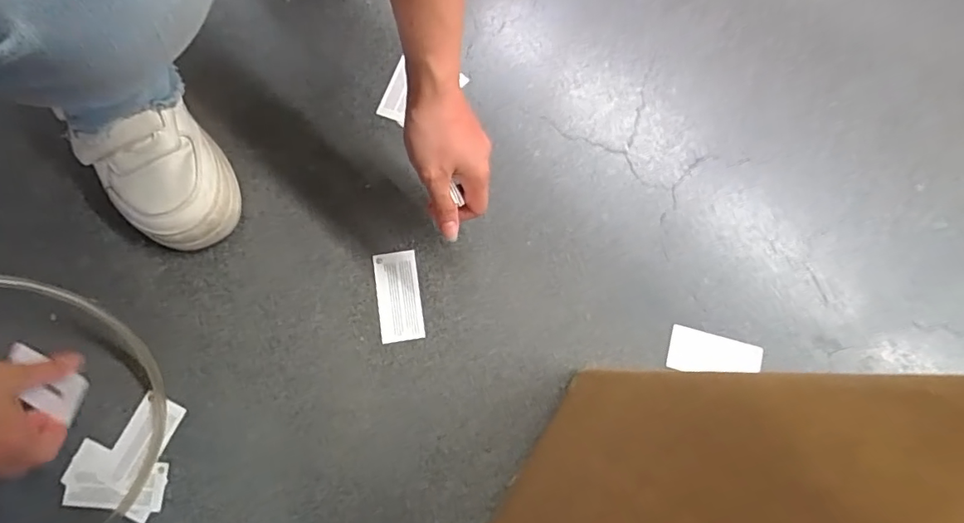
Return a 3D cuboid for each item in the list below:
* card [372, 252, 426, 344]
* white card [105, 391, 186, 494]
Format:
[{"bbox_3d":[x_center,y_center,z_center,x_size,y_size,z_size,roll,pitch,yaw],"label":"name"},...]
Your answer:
[{"bbox_3d":[-0.079,0.032,0.478,0.040,0.004,0.084,-9,77,-1],"label":"card"},{"bbox_3d":[-0.301,0.159,0.448,0.042,0.007,0.083,26,81,10],"label":"white card"}]

